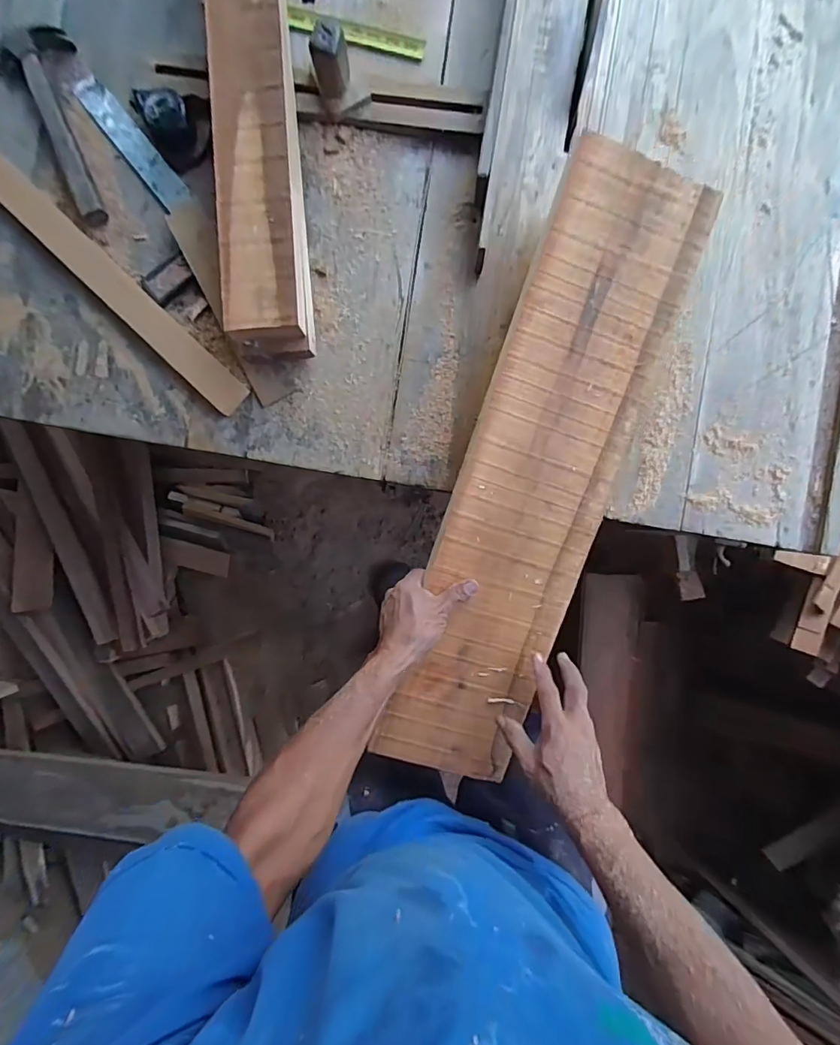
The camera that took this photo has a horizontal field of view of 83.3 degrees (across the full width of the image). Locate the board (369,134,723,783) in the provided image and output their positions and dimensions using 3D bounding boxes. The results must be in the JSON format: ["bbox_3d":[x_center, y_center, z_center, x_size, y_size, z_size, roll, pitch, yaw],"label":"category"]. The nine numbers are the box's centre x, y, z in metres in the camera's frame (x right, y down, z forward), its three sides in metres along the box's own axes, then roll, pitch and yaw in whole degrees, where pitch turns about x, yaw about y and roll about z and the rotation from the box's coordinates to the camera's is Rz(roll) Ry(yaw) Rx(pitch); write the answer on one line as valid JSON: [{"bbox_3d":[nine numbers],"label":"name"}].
[{"bbox_3d":[0.137,-0.045,0.549,0.174,0.033,0.729,17,96,0],"label":"board"}]

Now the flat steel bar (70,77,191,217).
[{"bbox_3d":[-0.362,-0.477,0.595,0.037,0.007,0.206,-38,88,-3],"label":"flat steel bar"}]

